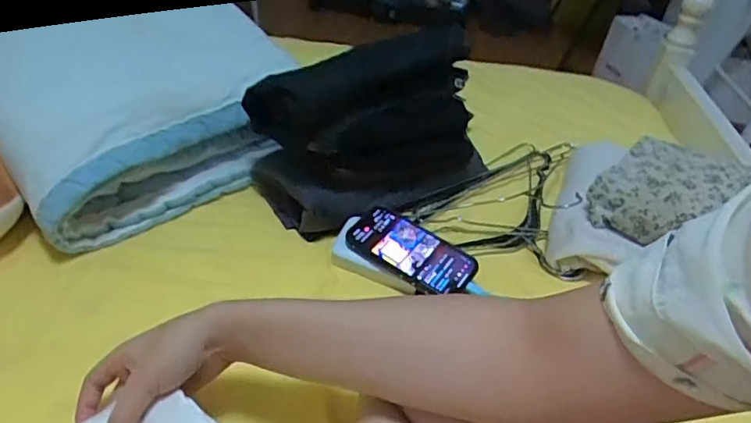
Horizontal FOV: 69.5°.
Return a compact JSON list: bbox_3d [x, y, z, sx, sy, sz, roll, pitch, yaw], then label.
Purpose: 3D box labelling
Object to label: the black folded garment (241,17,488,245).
[{"bbox_3d":[0.004,-0.107,0.709,0.299,0.196,0.142,-17,46,-27],"label":"black folded garment"}]

